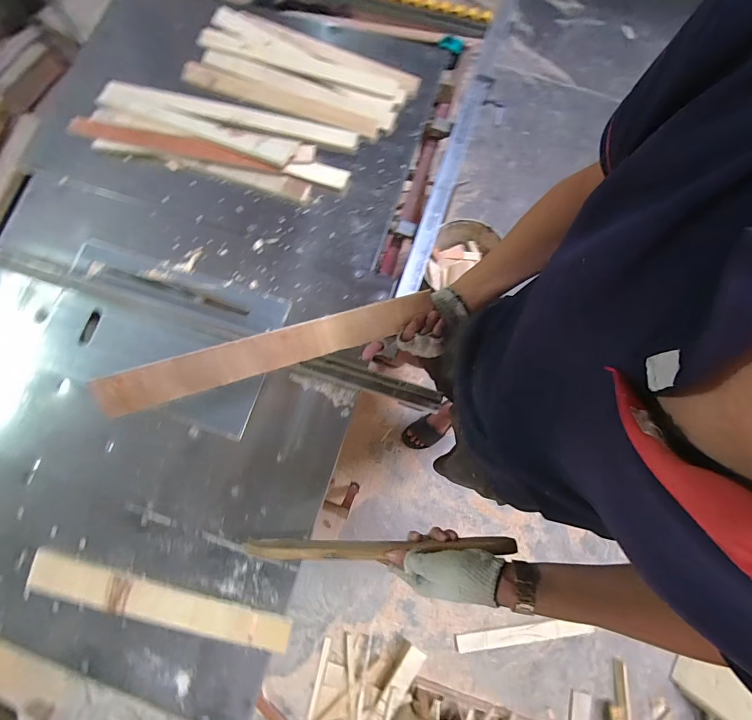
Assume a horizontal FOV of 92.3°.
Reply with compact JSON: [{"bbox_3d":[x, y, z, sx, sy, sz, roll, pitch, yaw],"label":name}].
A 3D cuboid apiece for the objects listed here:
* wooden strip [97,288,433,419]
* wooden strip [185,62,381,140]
[{"bbox_3d":[-0.152,-0.011,0.516,0.464,0.012,0.058,-16,114,-3],"label":"wooden strip"},{"bbox_3d":[-0.223,-0.597,0.826,0.480,0.013,0.054,22,80,5],"label":"wooden strip"}]

